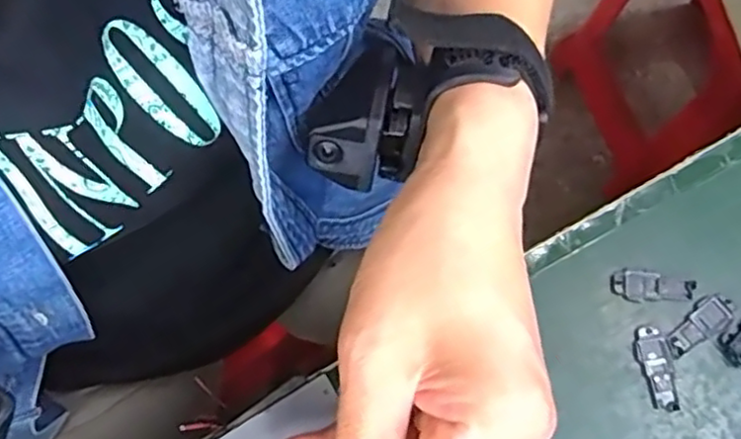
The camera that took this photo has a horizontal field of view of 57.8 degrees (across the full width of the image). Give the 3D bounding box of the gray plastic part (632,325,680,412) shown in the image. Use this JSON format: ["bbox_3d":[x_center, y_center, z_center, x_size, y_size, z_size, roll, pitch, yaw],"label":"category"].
[{"bbox_3d":[0.139,0.072,0.325,0.016,0.004,0.040,-7,74,0],"label":"gray plastic part"}]

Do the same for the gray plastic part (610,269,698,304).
[{"bbox_3d":[0.142,0.034,0.338,0.040,0.004,0.016,4,74,3],"label":"gray plastic part"}]

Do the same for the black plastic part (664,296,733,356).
[{"bbox_3d":[0.164,0.053,0.332,0.039,0.004,0.016,-43,77,-10],"label":"black plastic part"}]

